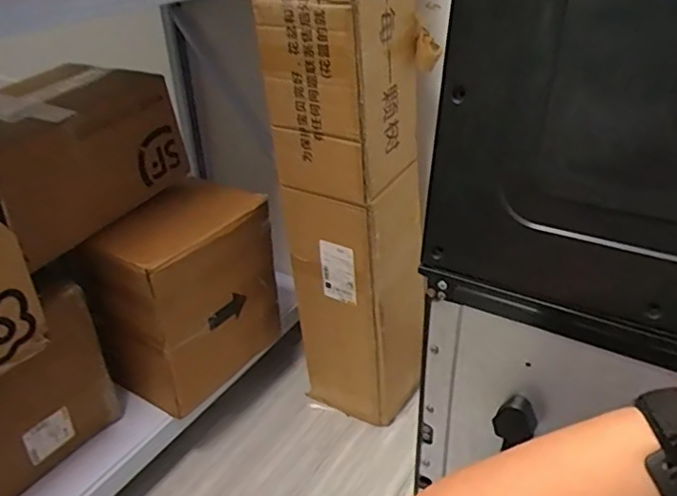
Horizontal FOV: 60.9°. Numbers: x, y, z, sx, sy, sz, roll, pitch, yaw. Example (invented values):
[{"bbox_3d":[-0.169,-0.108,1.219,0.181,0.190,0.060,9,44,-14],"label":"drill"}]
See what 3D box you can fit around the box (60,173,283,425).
[{"bbox_3d":[-0.305,0.089,1.177,0.193,0.373,0.344,19,36,31],"label":"box"}]

